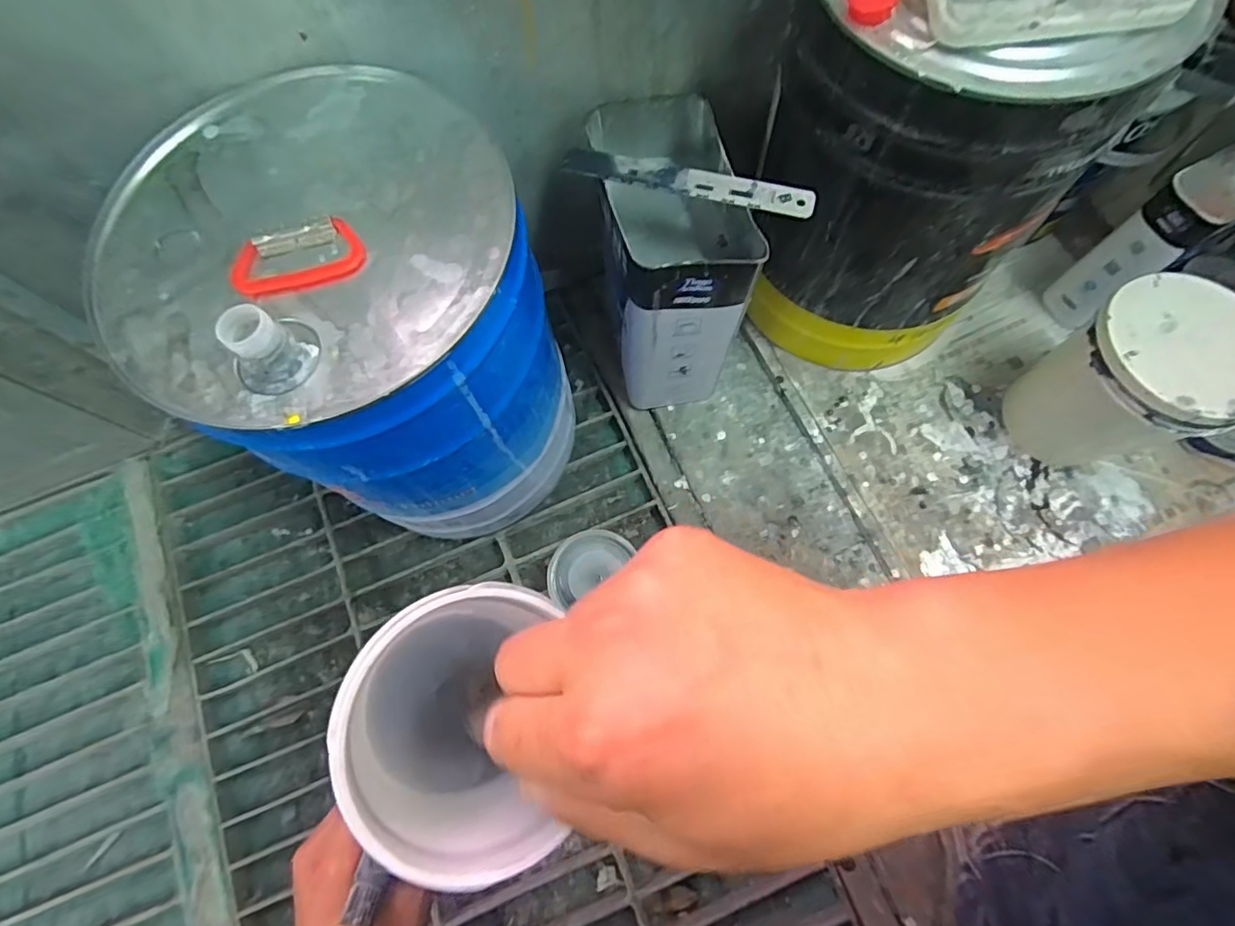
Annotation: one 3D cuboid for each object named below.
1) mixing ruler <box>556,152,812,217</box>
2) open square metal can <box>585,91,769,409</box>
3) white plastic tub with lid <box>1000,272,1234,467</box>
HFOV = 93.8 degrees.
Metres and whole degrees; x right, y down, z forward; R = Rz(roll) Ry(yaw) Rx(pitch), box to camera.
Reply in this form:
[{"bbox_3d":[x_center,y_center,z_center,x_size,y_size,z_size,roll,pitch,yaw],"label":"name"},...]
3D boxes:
[{"bbox_3d":[0.057,-0.228,0.469,0.202,0.007,0.027,12,82,5],"label":"mixing ruler"},{"bbox_3d":[0.052,-0.193,0.609,0.117,0.282,0.186,-14,73,-3],"label":"open square metal can"},{"bbox_3d":[0.529,-0.082,0.612,0.159,0.210,0.149,0,73,1],"label":"white plastic tub with lid"}]

